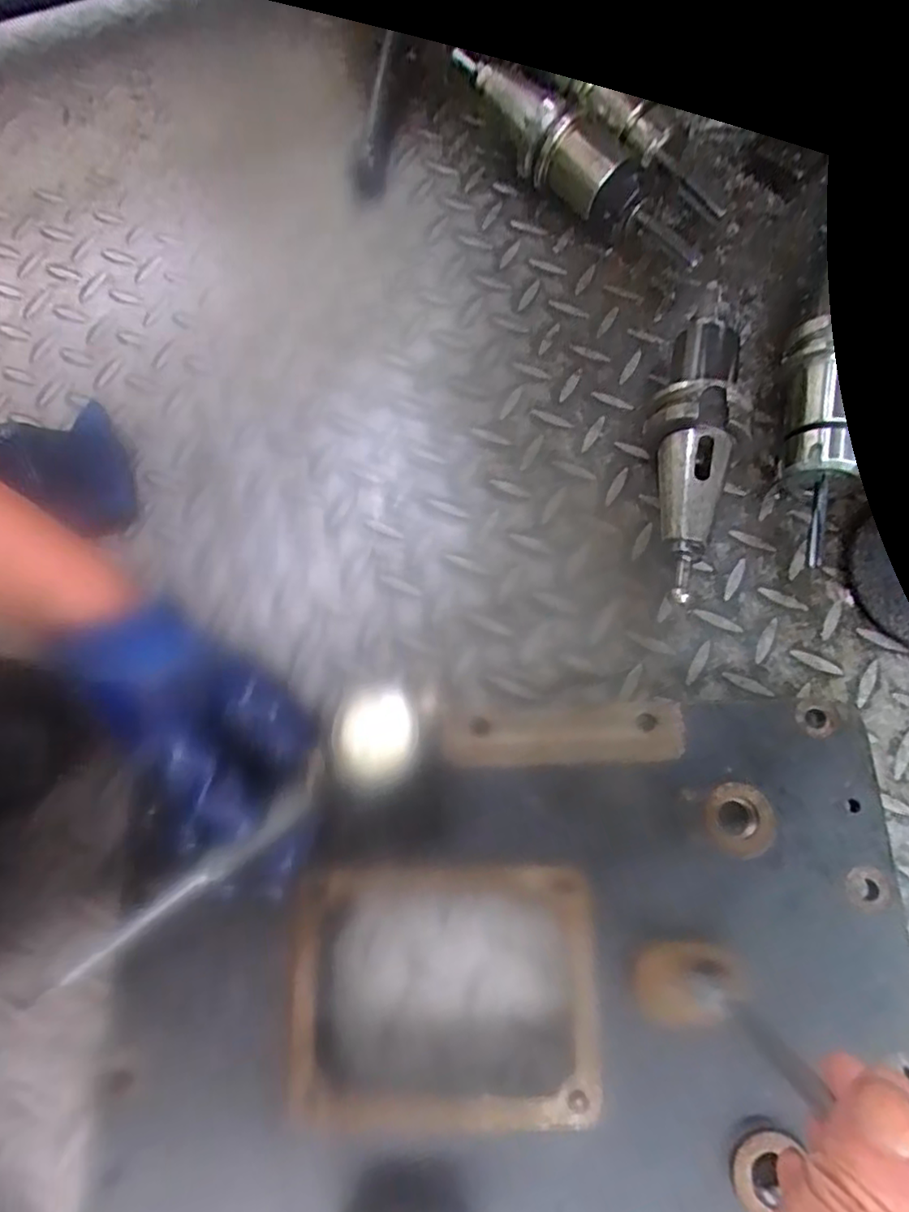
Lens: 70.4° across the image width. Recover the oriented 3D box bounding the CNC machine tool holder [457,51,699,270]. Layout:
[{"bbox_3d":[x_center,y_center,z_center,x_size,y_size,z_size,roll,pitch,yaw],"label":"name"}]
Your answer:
[{"bbox_3d":[0.090,-0.324,0.462,0.217,0.045,0.058,41,80,-2],"label":"CNC machine tool holder"}]

